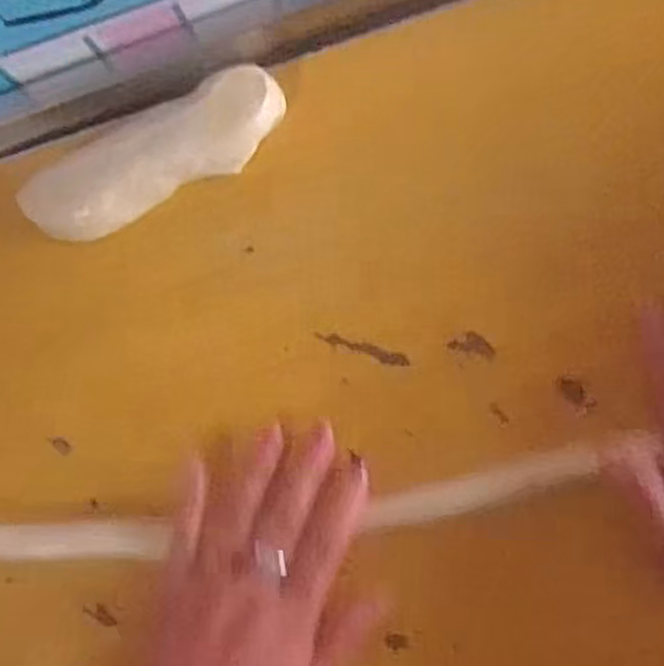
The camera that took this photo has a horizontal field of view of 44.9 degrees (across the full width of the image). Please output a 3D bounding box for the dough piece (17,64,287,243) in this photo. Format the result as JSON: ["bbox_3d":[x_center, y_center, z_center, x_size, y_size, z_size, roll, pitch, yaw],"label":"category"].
[{"bbox_3d":[-0.097,-0.094,0.434,0.151,0.024,0.044,-26,83,5],"label":"dough piece"}]

